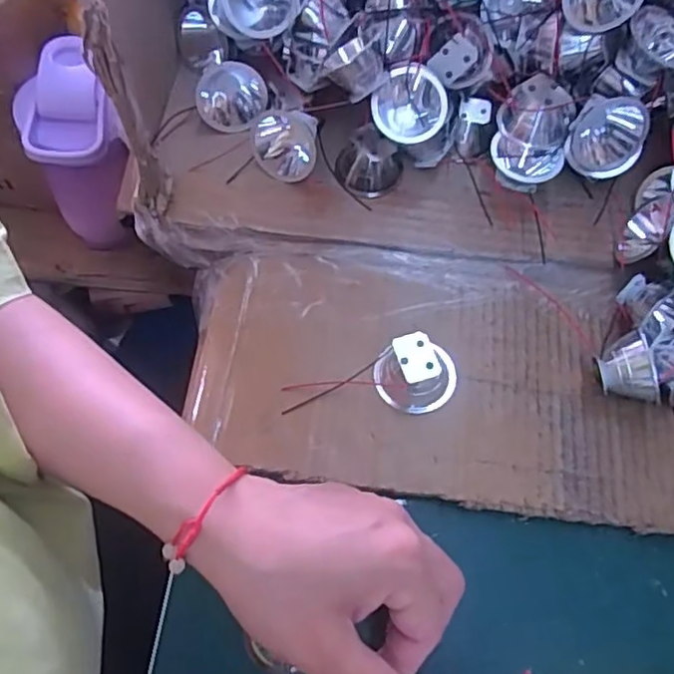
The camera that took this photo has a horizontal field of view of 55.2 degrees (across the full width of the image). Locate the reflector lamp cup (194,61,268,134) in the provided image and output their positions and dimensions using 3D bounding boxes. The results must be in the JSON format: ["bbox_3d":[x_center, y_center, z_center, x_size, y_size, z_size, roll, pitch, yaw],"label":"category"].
[{"bbox_3d":[-0.067,-0.153,0.416,0.044,0.026,0.039,0,92,-10],"label":"reflector lamp cup"}]

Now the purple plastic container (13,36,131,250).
[{"bbox_3d":[-0.205,-0.138,0.531,0.066,0.166,0.088,-27,69,-16],"label":"purple plastic container"}]

